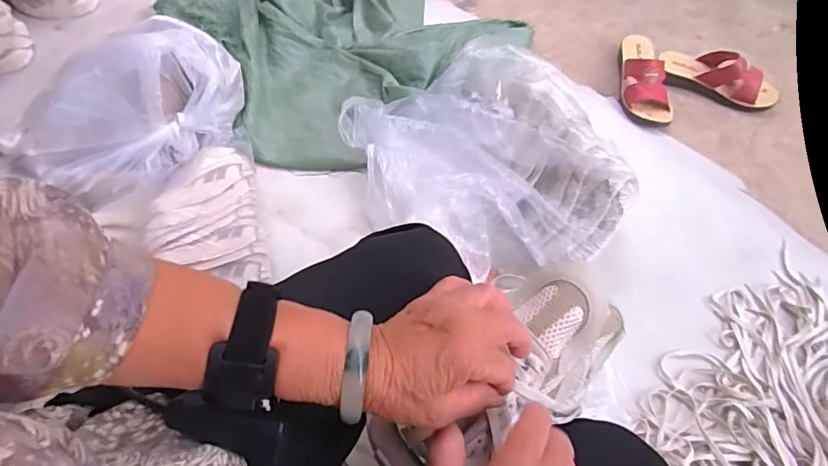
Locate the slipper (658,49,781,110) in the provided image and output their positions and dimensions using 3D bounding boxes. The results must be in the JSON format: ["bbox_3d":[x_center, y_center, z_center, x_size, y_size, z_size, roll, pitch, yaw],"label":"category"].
[{"bbox_3d":[0.606,-0.313,1.019,0.227,0.074,0.078,23,66,14],"label":"slipper"}]

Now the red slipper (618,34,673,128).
[{"bbox_3d":[0.449,-0.315,1.019,0.085,0.077,0.229,-2,62,2],"label":"red slipper"}]

